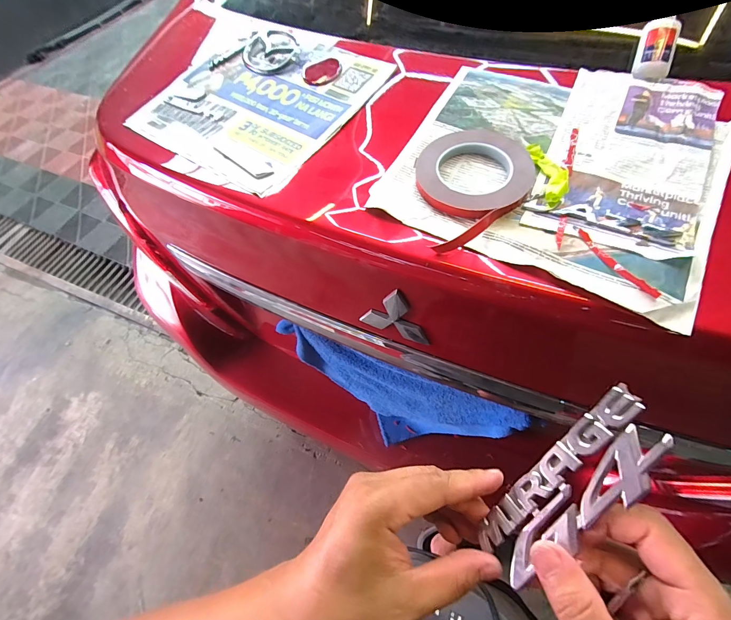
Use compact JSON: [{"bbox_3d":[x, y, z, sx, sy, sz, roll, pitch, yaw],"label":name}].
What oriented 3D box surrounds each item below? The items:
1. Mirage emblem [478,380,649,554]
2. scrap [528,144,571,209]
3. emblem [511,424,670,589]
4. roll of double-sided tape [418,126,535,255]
[{"bbox_3d":[0.115,0.098,0.213,0.129,0.004,0.020,-53,38,10],"label":"Mirage emblem"},{"bbox_3d":[0.196,-0.147,0.373,0.028,0.018,0.082,-7,59,1],"label":"scrap"},{"bbox_3d":[0.122,0.112,0.197,0.023,0.011,0.118,44,103,28],"label":"emblem"},{"bbox_3d":[0.119,-0.146,0.375,0.120,0.022,0.171,-8,59,0],"label":"roll of double-sided tape"}]

